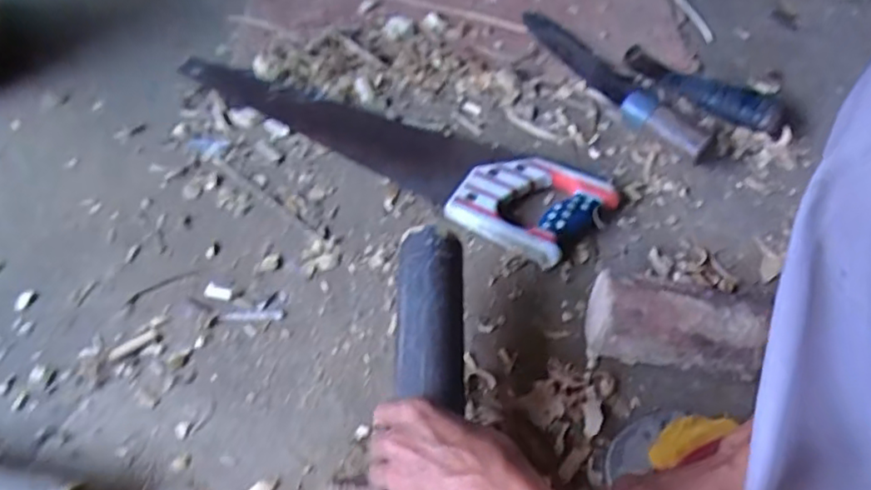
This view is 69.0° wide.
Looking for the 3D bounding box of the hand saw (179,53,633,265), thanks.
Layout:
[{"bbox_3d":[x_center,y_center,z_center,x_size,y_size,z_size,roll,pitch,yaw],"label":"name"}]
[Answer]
[{"bbox_3d":[-0.064,-0.132,0.732,0.537,0.037,0.133,30,60,18],"label":"hand saw"}]

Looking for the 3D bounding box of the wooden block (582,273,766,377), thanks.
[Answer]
[{"bbox_3d":[0.203,0.072,0.551,0.137,0.074,0.064,9,56,4],"label":"wooden block"}]

